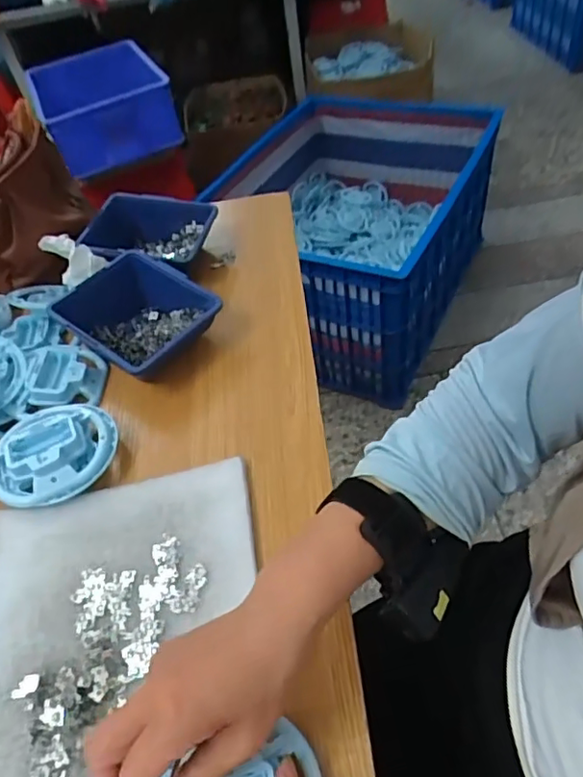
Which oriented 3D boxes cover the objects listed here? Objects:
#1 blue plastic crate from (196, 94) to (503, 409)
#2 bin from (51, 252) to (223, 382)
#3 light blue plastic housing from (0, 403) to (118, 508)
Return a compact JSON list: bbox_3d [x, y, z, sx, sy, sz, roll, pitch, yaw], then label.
[{"bbox_3d":[0.164,-0.436,1.604,0.606,0.447,0.795,17,52,23],"label":"blue plastic crate"},{"bbox_3d":[-0.160,-0.073,0.594,0.150,0.055,0.125,33,57,30],"label":"bin"},{"bbox_3d":[-0.208,0.054,0.496,0.103,0.029,0.099,-3,47,3],"label":"light blue plastic housing"}]

